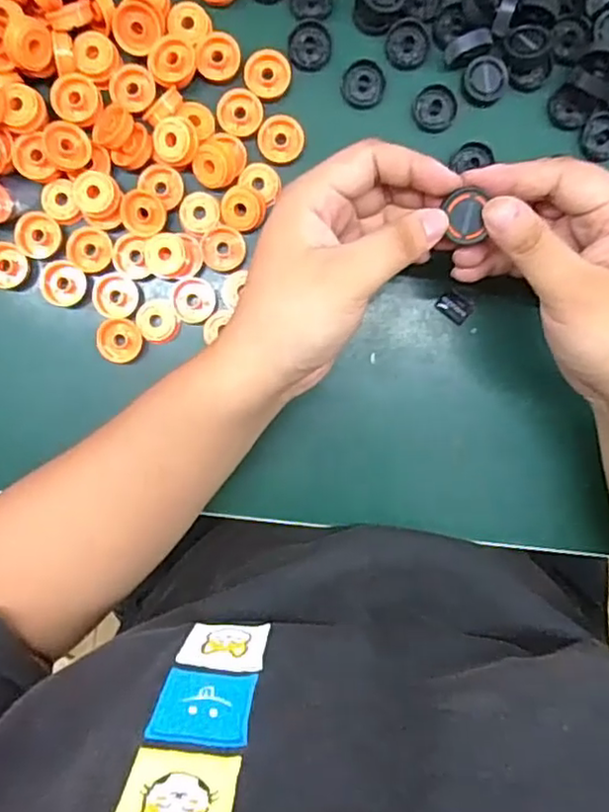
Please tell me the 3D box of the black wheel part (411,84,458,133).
[{"bbox_3d":[0.077,-0.174,0.372,0.026,0.013,0.023,-14,92,0],"label":"black wheel part"}]

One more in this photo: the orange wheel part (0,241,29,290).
[{"bbox_3d":[-0.175,-0.082,0.369,0.024,0.006,0.026,0,92,0],"label":"orange wheel part"}]

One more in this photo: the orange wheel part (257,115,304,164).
[{"bbox_3d":[-0.014,-0.154,0.366,0.026,0.009,0.024,0,92,0],"label":"orange wheel part"}]

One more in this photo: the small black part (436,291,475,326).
[{"bbox_3d":[0.090,-0.059,0.379,0.019,0.004,0.015,39,92,-2],"label":"small black part"}]

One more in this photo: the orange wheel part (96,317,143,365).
[{"bbox_3d":[-0.108,-0.038,0.370,0.025,0.004,0.026,5,92,0],"label":"orange wheel part"}]

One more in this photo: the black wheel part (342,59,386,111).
[{"bbox_3d":[0.034,-0.185,0.366,0.024,0.007,0.024,43,91,-2],"label":"black wheel part"}]

